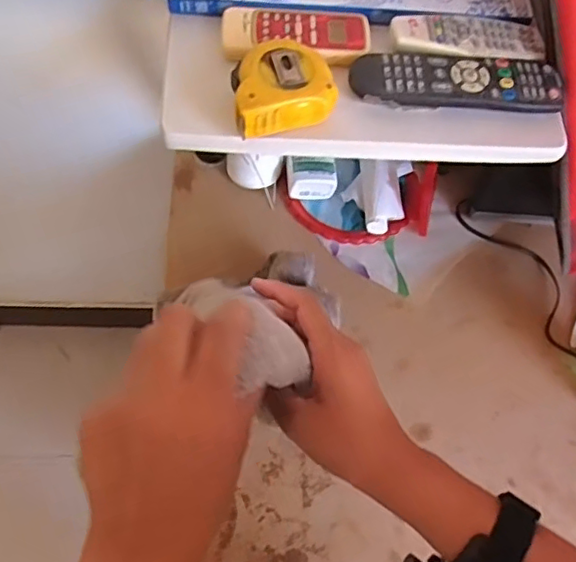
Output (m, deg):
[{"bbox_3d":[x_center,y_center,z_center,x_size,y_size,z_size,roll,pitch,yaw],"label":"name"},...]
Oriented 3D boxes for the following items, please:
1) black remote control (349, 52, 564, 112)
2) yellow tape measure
[{"bbox_3d":[0.149,-0.176,0.521,0.183,0.019,0.051,0,66,-2],"label":"black remote control"},{"bbox_3d":[-0.007,-0.165,0.494,0.083,0.032,0.075,-16,67,-9],"label":"yellow tape measure"}]

